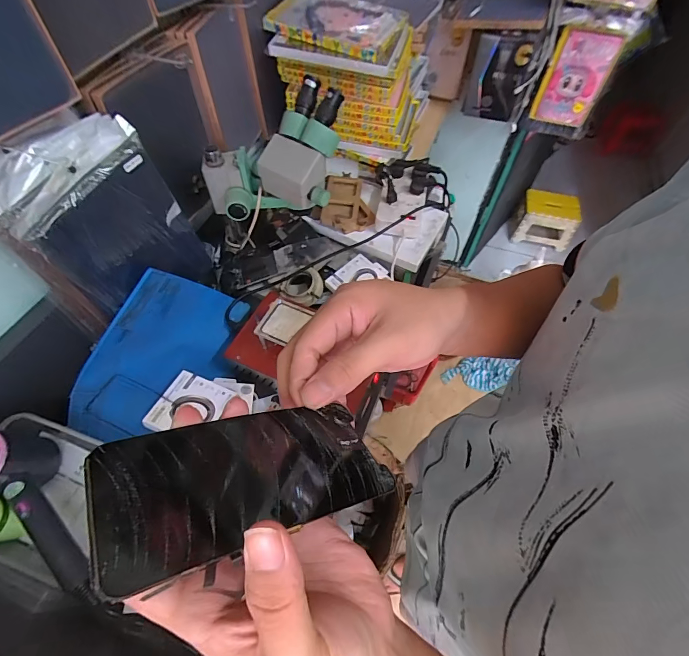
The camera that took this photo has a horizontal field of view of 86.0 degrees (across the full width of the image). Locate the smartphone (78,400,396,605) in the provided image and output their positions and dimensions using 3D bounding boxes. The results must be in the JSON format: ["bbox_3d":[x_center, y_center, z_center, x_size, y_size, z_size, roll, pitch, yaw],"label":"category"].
[{"bbox_3d":[-0.042,0.070,0.183,0.137,0.004,0.065,-2,38,-38],"label":"smartphone"}]

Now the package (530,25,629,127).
[{"bbox_3d":[0.644,-0.695,1.039,0.155,0.222,0.041,19,58,11],"label":"package"}]

